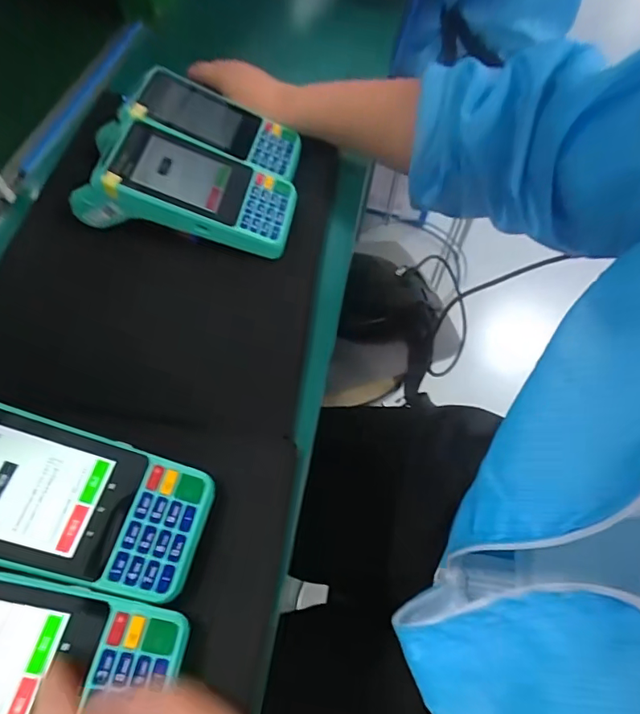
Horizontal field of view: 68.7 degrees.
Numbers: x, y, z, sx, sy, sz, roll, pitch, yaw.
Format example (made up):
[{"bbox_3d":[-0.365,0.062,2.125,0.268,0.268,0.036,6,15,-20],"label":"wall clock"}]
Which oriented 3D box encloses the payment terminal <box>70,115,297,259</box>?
[{"bbox_3d":[-0.106,-0.139,0.379,0.169,0.051,0.080,8,59,1],"label":"payment terminal"}]

